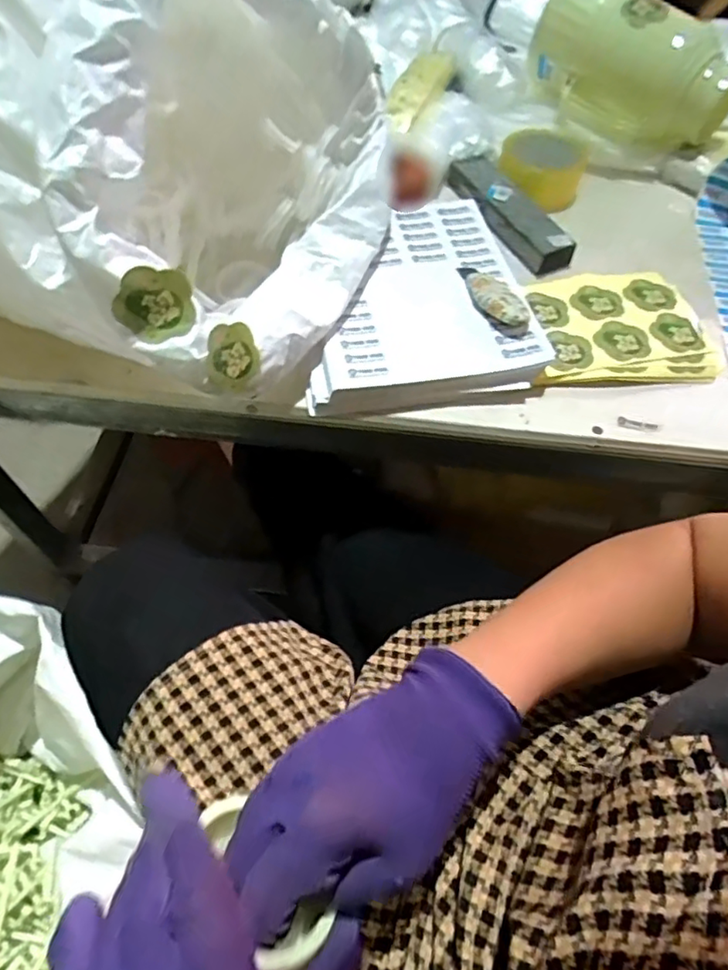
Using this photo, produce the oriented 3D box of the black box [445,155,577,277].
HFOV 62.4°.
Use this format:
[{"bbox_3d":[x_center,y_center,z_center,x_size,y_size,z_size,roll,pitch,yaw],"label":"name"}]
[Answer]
[{"bbox_3d":[0.166,-0.324,0.707,0.059,0.035,0.206,-21,59,-14],"label":"black box"}]

